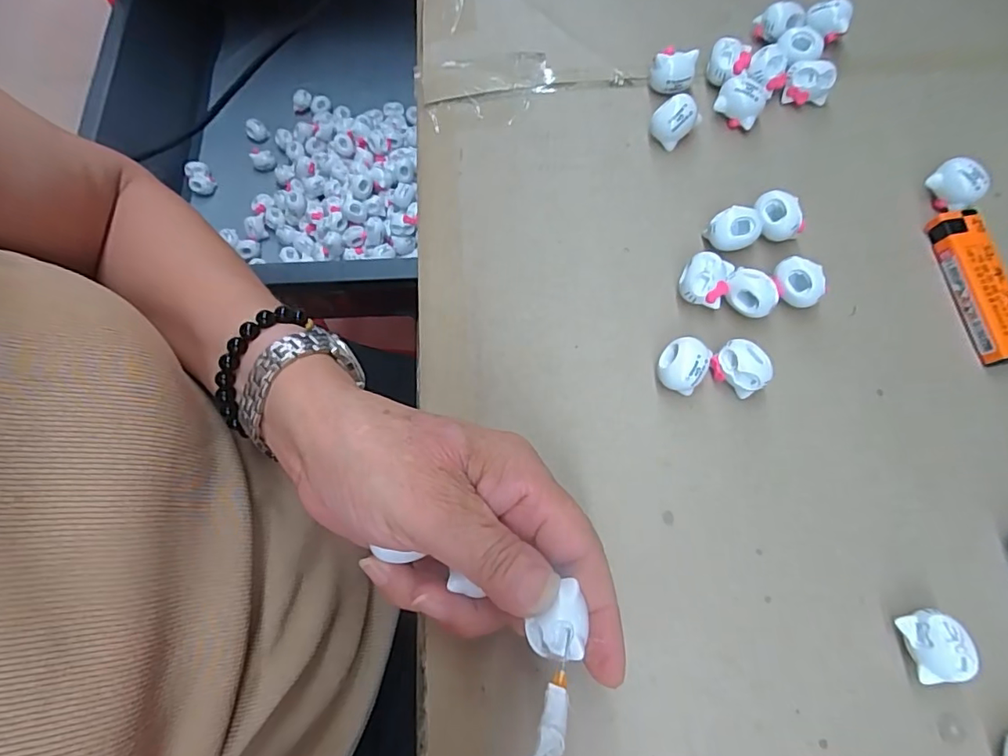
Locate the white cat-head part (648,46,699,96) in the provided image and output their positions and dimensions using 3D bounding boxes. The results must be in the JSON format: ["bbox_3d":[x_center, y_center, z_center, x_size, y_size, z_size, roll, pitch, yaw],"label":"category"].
[{"bbox_3d":[0.097,-0.177,0.306,0.024,0.022,0.018,20,74,8],"label":"white cat-head part"}]

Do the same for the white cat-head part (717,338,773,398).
[{"bbox_3d":[0.115,-0.005,0.253,0.019,0.020,0.025,-38,75,-10],"label":"white cat-head part"}]

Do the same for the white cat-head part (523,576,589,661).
[{"bbox_3d":[0.018,0.083,0.179,0.019,0.009,0.024,6,73,4],"label":"white cat-head part"}]

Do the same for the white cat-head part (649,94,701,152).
[{"bbox_3d":[0.095,-0.144,0.293,0.022,0.015,0.026,47,120,-4],"label":"white cat-head part"}]

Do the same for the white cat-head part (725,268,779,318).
[{"bbox_3d":[0.123,-0.042,0.263,0.025,0.017,0.018,33,76,11],"label":"white cat-head part"}]

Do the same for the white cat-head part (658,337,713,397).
[{"bbox_3d":[0.086,-0.006,0.255,0.021,0.021,0.023,-1,72,2],"label":"white cat-head part"}]

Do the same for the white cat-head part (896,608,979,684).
[{"bbox_3d":[0.175,0.109,0.215,0.019,0.019,0.026,-11,72,-1],"label":"white cat-head part"}]

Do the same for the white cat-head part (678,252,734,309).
[{"bbox_3d":[0.101,-0.049,0.268,0.023,0.020,0.023,-1,72,2],"label":"white cat-head part"}]

